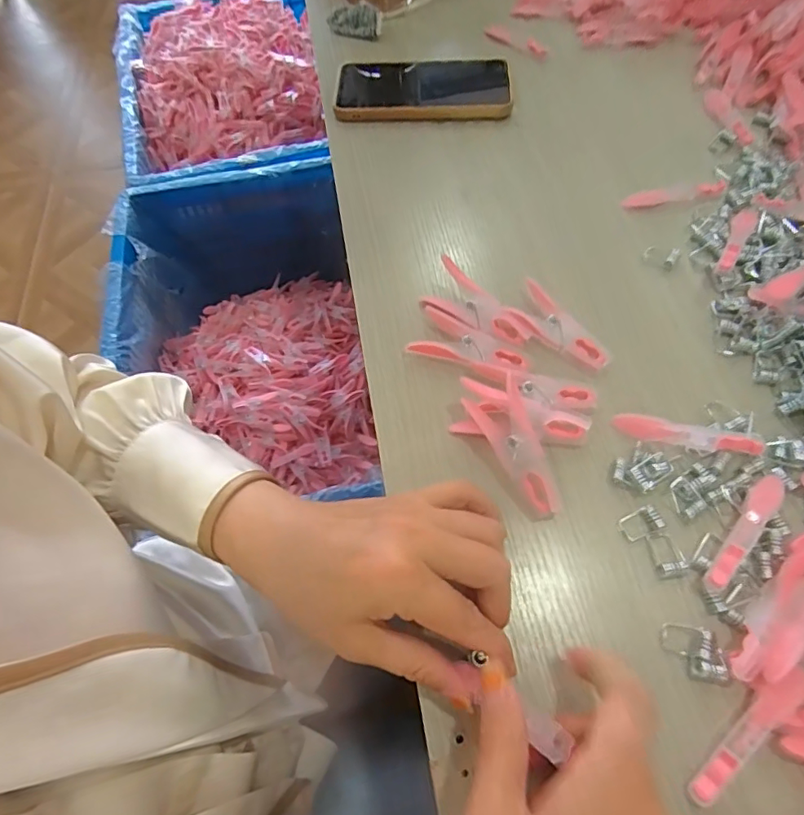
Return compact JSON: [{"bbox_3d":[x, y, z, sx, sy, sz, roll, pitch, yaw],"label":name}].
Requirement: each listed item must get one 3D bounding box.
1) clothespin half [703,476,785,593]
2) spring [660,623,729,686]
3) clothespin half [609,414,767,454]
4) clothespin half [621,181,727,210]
[{"bbox_3d":[0.182,0.065,0.272,0.014,0.011,0.076,37,70,20],"label":"clothespin half"},{"bbox_3d":[0.144,0.121,0.253,0.030,0.009,0.024,7,63,7],"label":"spring"},{"bbox_3d":[0.166,0.015,0.300,0.078,0.011,0.014,13,64,10],"label":"clothespin half"},{"bbox_3d":[0.213,-0.167,0.403,0.078,0.005,0.015,-10,62,-1],"label":"clothespin half"}]

